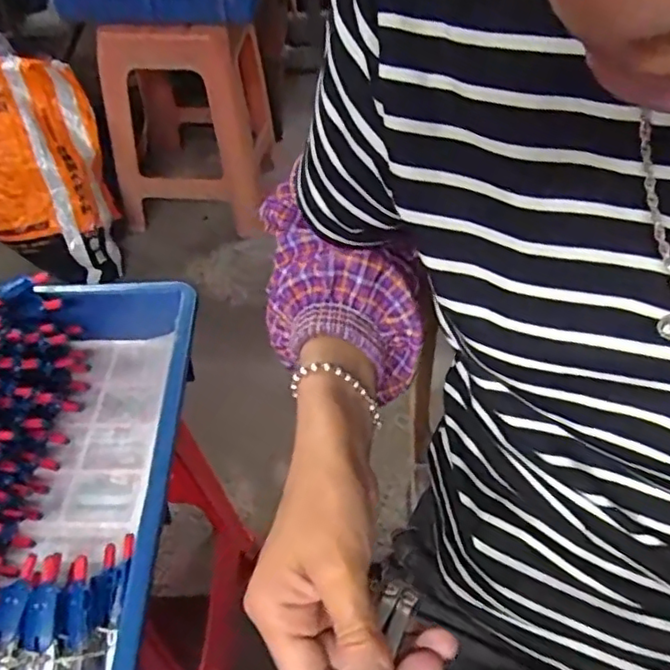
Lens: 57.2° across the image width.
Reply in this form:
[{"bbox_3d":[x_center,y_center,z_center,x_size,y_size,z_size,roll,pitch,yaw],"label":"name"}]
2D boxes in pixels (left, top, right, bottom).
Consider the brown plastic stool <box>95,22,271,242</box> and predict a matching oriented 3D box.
[{"bbox_3d":[-0.350,-0.555,1.482,0.327,0.437,0.436,3,46,4],"label":"brown plastic stool"}]

